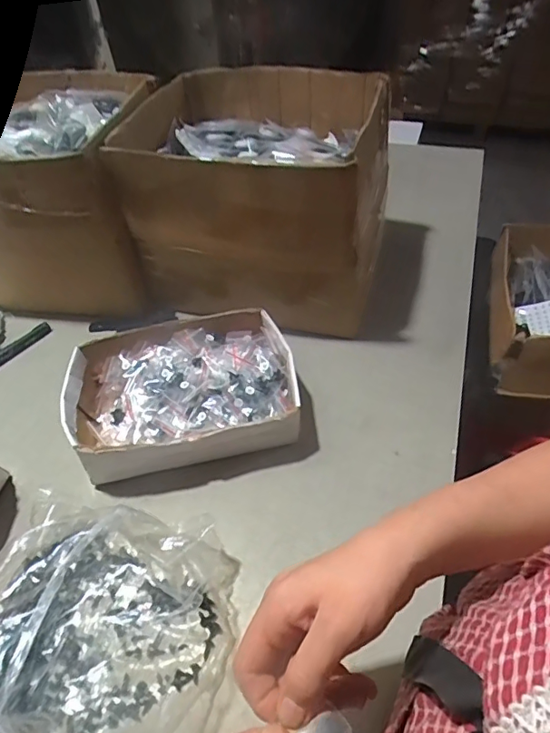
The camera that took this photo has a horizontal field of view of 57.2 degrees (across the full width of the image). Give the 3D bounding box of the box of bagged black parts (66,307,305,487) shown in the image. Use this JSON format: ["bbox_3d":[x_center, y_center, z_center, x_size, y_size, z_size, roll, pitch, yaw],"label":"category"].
[{"bbox_3d":[-0.105,0.032,0.590,0.254,0.065,0.190,-13,48,-7],"label":"box of bagged black parts"}]

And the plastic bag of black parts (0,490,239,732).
[{"bbox_3d":[-0.149,0.213,0.412,0.207,0.084,0.203,9,50,12],"label":"plastic bag of black parts"}]

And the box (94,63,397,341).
[{"bbox_3d":[-0.009,-0.273,0.738,0.324,0.223,0.379,10,50,13],"label":"box"}]

